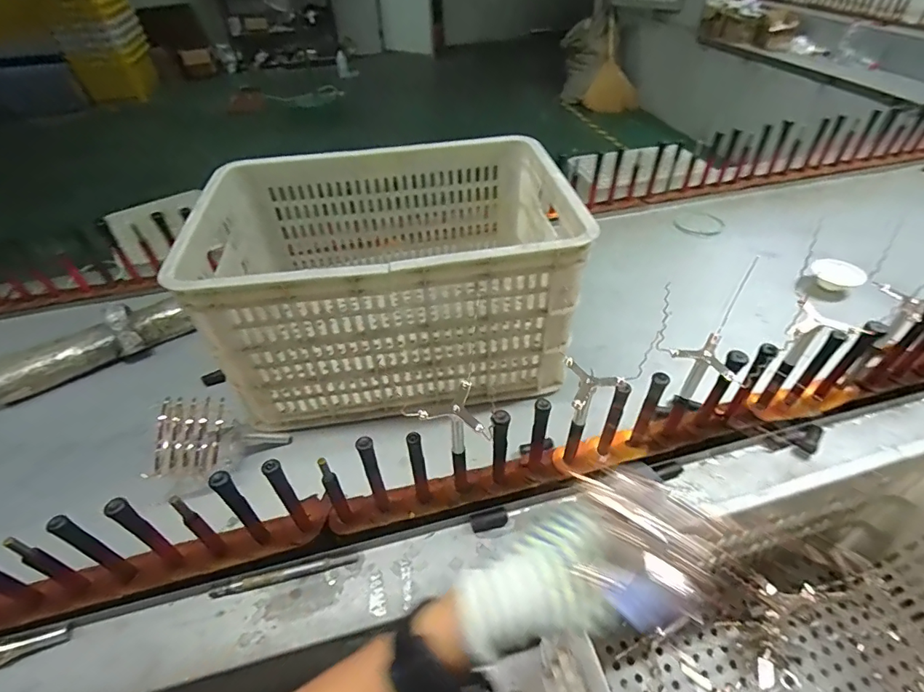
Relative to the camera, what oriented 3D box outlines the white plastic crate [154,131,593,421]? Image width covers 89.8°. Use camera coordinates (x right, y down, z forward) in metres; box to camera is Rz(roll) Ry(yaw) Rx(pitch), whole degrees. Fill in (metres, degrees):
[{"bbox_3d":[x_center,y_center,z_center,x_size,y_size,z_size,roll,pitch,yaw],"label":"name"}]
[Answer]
[{"bbox_3d":[-0.112,-0.121,0.767,0.526,0.278,0.365,-6,45,-3],"label":"white plastic crate"}]

